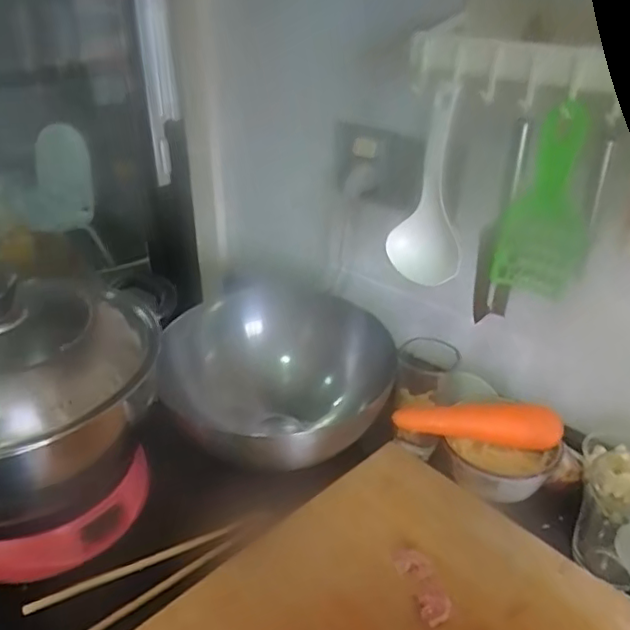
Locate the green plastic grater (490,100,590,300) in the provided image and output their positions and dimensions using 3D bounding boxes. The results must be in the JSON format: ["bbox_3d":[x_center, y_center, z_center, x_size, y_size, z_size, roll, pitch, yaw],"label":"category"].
[{"bbox_3d":[0.200,-0.092,0.511,0.072,0.163,0.013,10,33,14],"label":"green plastic grater"}]

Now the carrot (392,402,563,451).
[{"bbox_3d":[0.170,0.114,0.629,0.172,0.034,0.035,2,32,2],"label":"carrot"}]

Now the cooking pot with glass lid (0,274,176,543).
[{"bbox_3d":[-0.273,0.105,0.578,0.298,0.224,0.253,-18,36,-27],"label":"cooking pot with glass lid"}]

